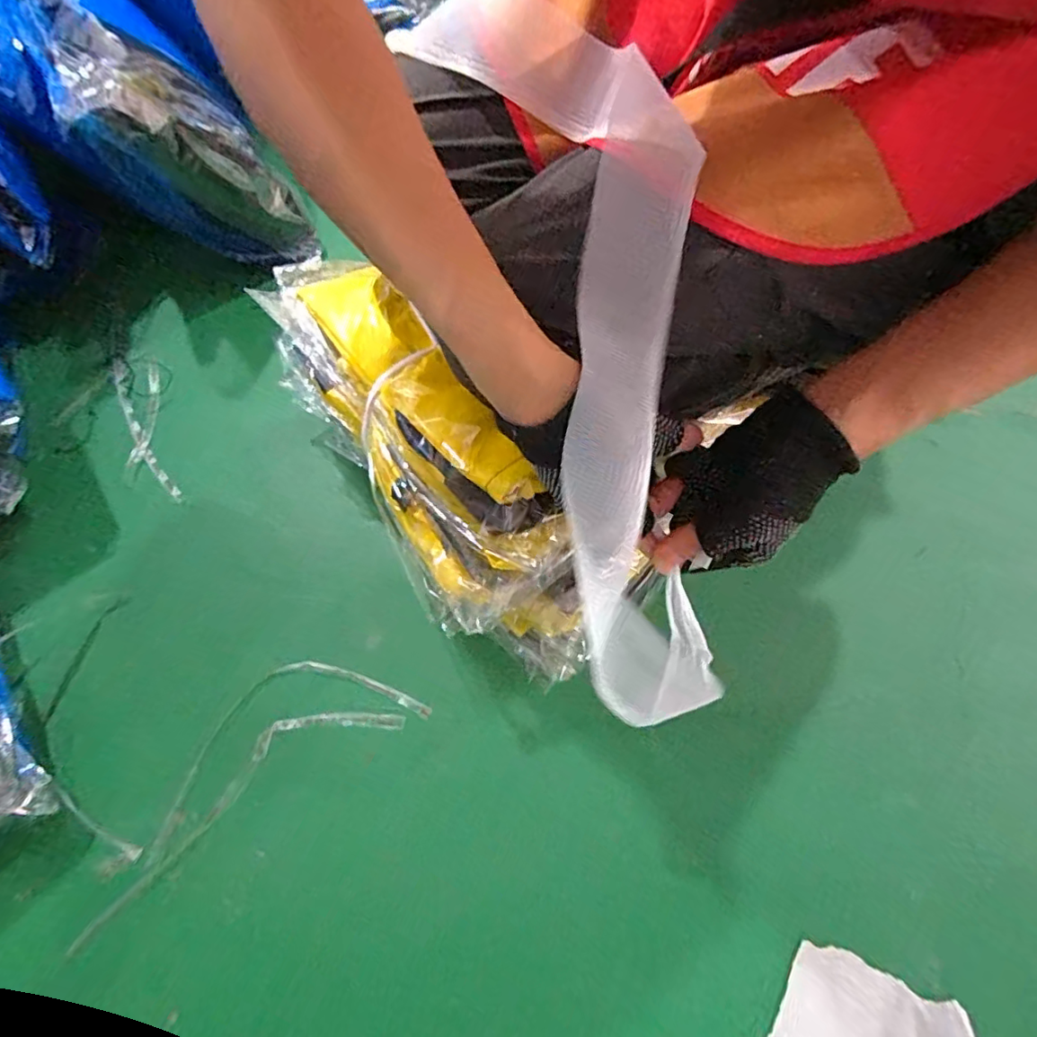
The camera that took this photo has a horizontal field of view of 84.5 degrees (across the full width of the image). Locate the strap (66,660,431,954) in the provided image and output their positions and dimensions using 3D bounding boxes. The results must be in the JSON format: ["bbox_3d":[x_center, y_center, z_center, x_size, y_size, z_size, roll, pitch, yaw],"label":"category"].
[{"bbox_3d":[-0.211,0.184,0.438,0.270,0.004,0.099,-30,68,-13],"label":"strap"}]

